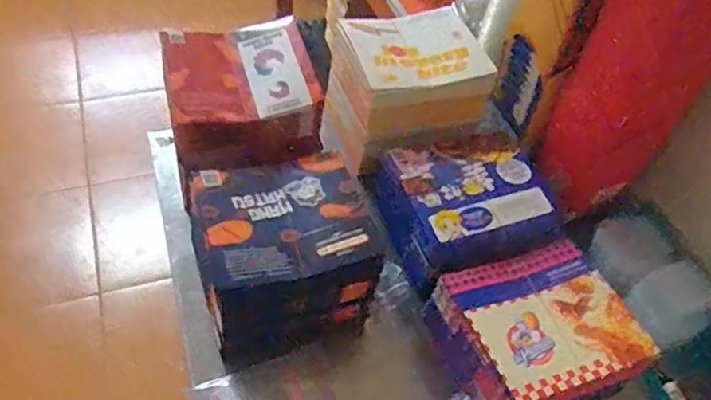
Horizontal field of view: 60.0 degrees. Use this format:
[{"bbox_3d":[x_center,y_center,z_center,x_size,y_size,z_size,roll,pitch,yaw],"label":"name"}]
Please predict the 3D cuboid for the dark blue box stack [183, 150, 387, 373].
[{"bbox_3d":[-0.083,0.060,0.689,0.191,0.105,0.190,-12,52,-17],"label":"dark blue box stack"}]

